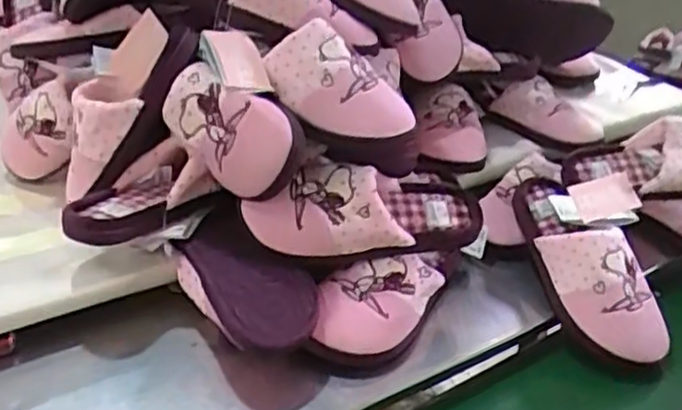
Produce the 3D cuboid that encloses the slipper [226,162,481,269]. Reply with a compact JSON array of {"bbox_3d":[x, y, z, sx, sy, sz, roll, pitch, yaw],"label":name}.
[{"bbox_3d":[0.019,0.004,0.695,0.239,0.086,0.076,-5,34,-7],"label":"slipper"}]

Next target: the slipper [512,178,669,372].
[{"bbox_3d":[0.251,0.058,0.729,0.075,0.089,0.232,-16,60,-23],"label":"slipper"}]

